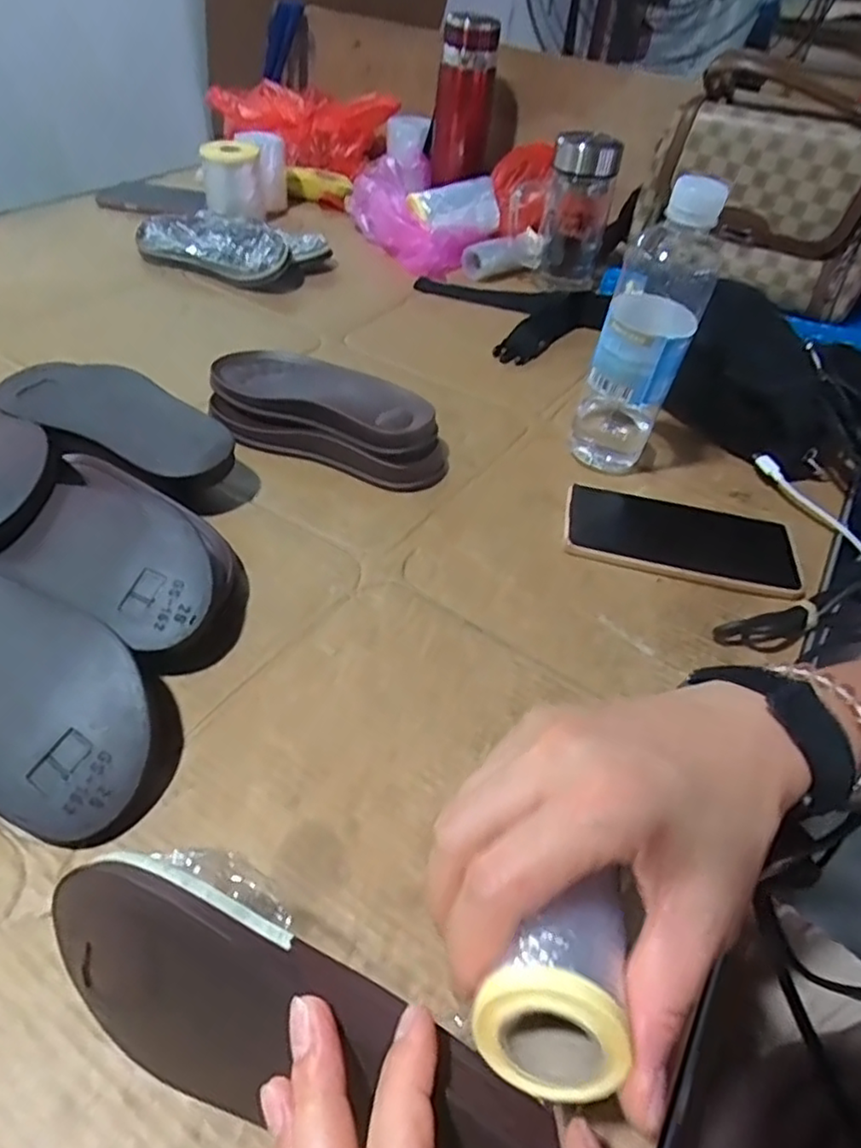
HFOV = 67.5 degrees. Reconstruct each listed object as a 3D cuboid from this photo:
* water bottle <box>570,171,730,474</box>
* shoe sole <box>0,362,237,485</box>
[{"bbox_3d":[0.152,-0.166,0.465,0.065,0.206,0.056,20,47,14],"label":"water bottle"},{"bbox_3d":[-0.228,-0.115,0.461,0.201,0.020,0.080,28,49,19],"label":"shoe sole"}]

